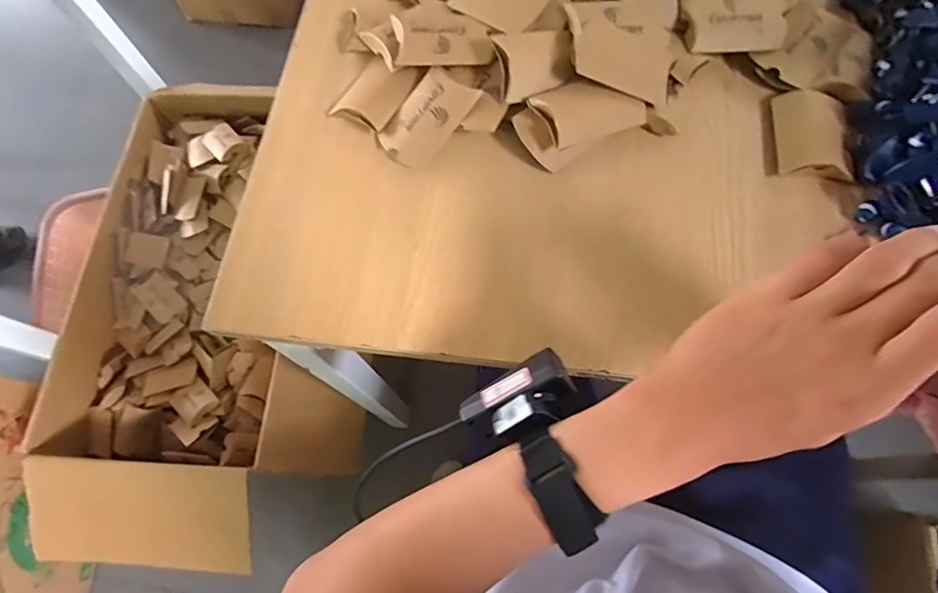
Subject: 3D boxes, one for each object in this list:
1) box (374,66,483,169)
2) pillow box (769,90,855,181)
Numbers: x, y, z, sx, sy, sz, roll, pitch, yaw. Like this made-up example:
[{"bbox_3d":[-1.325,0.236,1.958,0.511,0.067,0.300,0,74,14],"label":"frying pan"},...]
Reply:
[{"bbox_3d":[-0.034,-0.151,0.433,0.055,0.017,0.087,39,94,15],"label":"box"},{"bbox_3d":[0.284,-0.137,0.419,0.057,0.015,0.082,9,70,6],"label":"pillow box"}]

